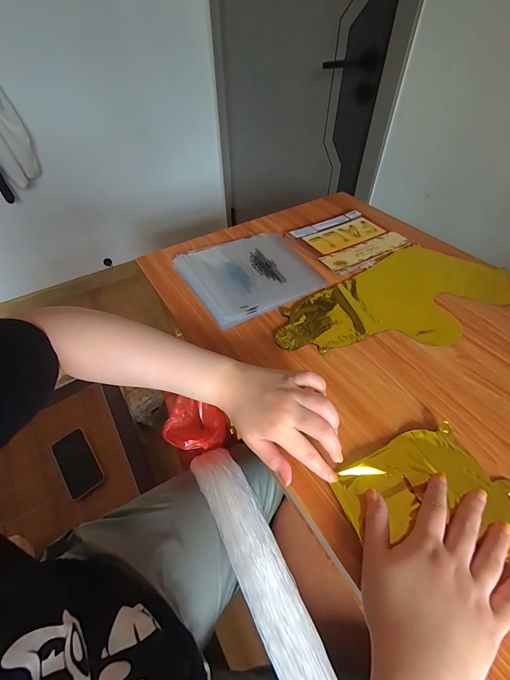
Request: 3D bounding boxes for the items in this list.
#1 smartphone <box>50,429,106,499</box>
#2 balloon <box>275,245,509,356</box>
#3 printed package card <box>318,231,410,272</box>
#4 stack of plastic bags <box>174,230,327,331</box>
[{"bbox_3d":[-0.390,0.270,0.667,0.071,0.007,0.140,-33,62,-23],"label":"smartphone"},{"bbox_3d":[0.236,-0.062,0.502,0.423,0.009,0.192,-24,53,-19],"label":"balloon"},{"bbox_3d":[0.217,-0.176,0.596,0.192,0.006,0.052,-23,52,-18],"label":"printed package card"},{"bbox_3d":[-0.013,-0.128,0.559,0.218,0.008,0.215,-24,52,-18],"label":"stack of plastic bags"}]

